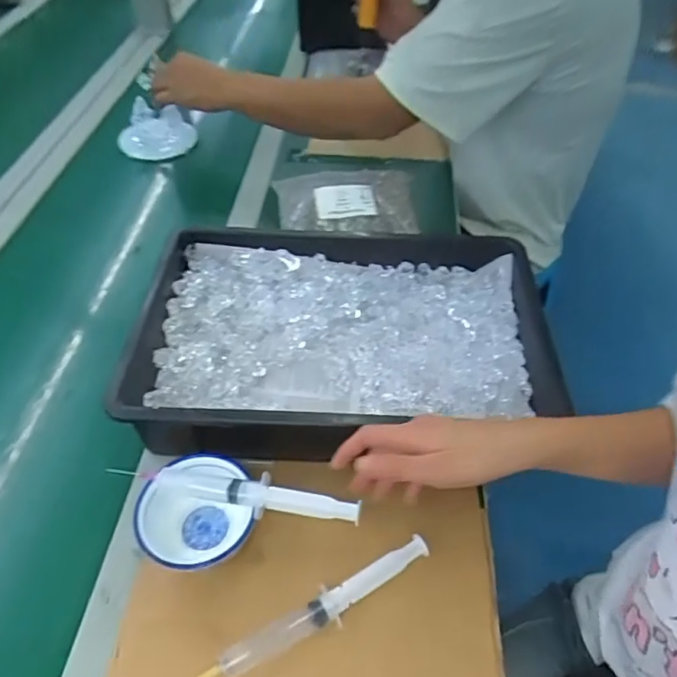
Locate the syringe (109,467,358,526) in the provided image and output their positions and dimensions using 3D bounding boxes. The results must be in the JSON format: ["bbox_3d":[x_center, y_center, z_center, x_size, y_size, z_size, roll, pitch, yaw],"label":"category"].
[{"bbox_3d":[-0.085,0.125,0.454,0.208,0.032,0.027,13,49,10],"label":"syringe"}]

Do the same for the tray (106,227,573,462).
[{"bbox_3d":[0.012,0.007,0.576,0.422,0.081,0.289,0,48,-1],"label":"tray"}]

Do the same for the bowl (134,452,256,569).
[{"bbox_3d":[-0.119,0.151,0.463,0.090,0.046,0.093,1,48,-1],"label":"bowl"}]

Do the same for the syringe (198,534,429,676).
[{"bbox_3d":[-0.013,0.215,0.435,0.198,0.015,0.025,-27,54,-23],"label":"syringe"}]

